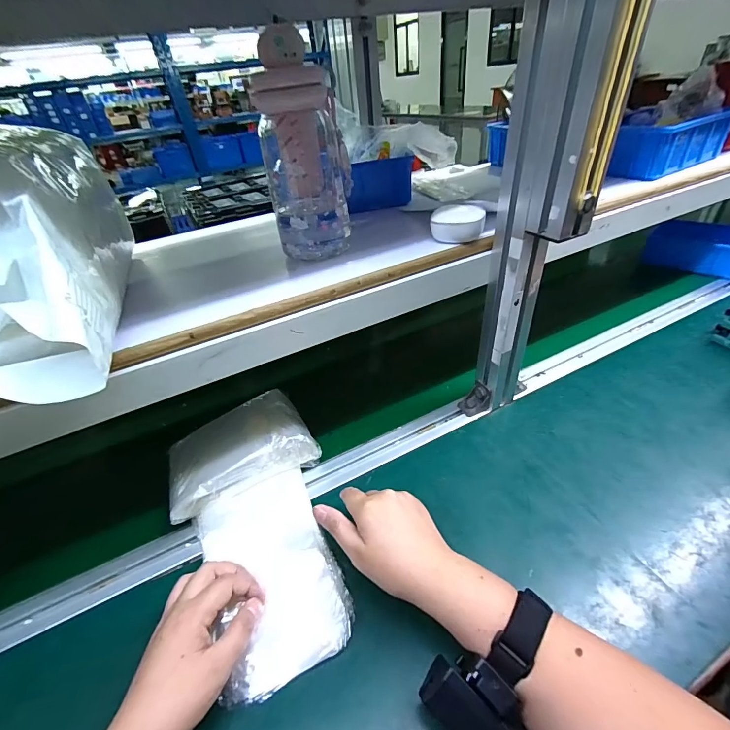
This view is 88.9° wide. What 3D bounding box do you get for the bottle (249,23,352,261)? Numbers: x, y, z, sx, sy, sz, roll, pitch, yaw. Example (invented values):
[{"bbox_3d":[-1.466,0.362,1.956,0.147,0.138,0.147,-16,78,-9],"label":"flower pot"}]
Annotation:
[{"bbox_3d":[-0.060,-0.204,0.370,0.082,0.177,0.062,-6,38,0],"label":"bottle"}]

